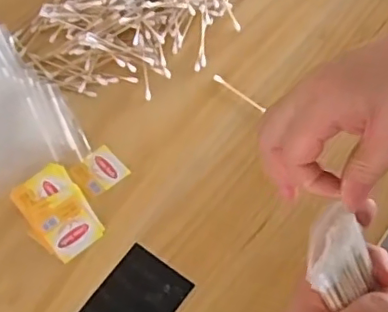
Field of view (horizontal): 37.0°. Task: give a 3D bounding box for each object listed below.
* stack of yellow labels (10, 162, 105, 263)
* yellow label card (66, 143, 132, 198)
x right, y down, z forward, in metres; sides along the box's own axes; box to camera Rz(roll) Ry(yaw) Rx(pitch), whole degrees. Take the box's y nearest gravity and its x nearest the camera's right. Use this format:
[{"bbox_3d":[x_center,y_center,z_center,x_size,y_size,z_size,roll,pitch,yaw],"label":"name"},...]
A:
[{"bbox_3d":[-0.117,0.047,0.494,0.052,0.011,0.083,-29,65,-18],"label":"stack of yellow labels"},{"bbox_3d":[-0.085,0.013,0.522,0.043,0.006,0.039,-39,68,-22],"label":"yellow label card"}]

